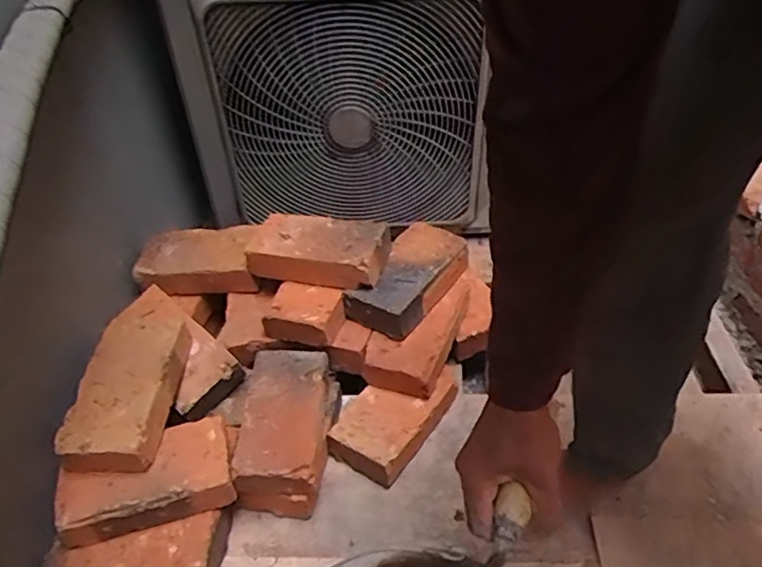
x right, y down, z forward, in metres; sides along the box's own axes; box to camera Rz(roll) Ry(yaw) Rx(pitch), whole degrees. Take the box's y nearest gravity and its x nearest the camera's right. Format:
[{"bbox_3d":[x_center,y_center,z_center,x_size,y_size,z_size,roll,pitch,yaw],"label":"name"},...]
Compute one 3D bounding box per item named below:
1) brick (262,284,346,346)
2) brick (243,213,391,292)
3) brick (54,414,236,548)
[{"bbox_3d":[-0.104,0.044,0.835,0.098,0.053,0.066,6,42,11],"label":"brick"},{"bbox_3d":[-0.088,-0.049,0.858,0.185,0.046,0.101,9,43,14],"label":"brick"},{"bbox_3d":[-0.269,0.227,0.702,0.185,0.047,0.096,-14,43,-12],"label":"brick"}]

